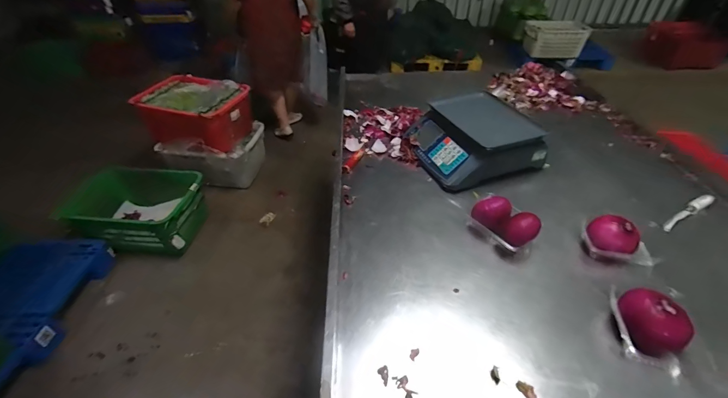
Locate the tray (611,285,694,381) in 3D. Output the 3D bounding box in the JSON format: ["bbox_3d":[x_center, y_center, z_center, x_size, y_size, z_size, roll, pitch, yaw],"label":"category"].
[{"bbox_3d":[0.537,0.235,0.625,0.112,0.090,0.141,14,44,17],"label":"tray"}]

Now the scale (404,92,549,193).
[{"bbox_3d":[0.375,-0.202,1.111,0.385,0.123,0.385,-15,43,-15],"label":"scale"}]

